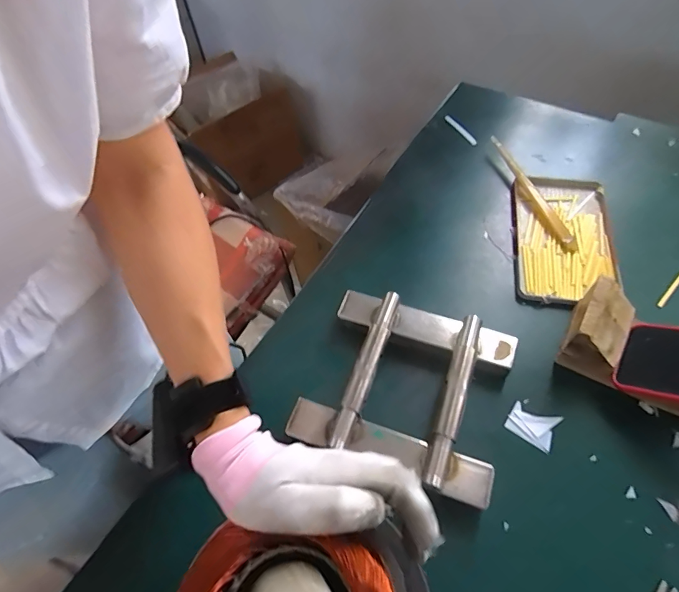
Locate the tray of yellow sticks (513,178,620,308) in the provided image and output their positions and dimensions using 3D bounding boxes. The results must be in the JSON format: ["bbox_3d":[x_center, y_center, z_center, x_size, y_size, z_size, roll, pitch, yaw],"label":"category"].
[{"bbox_3d":[0.291,-0.079,0.546,0.118,0.014,0.206,7,59,8],"label":"tray of yellow sticks"}]

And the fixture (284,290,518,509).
[{"bbox_3d":[0.068,0.090,0.436,0.193,0.043,0.173,17,60,13],"label":"fixture"}]

